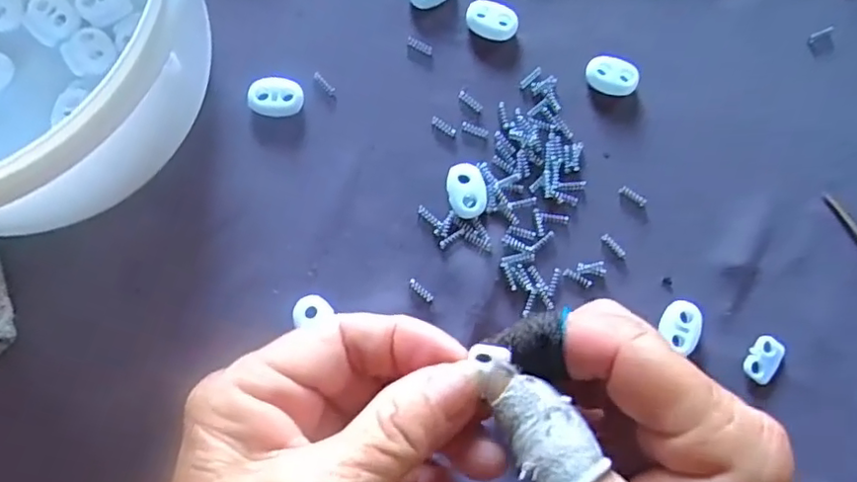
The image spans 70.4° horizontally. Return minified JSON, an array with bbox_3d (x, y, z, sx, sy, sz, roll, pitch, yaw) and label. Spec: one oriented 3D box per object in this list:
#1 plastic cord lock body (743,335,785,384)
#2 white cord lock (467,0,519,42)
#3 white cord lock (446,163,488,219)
[{"bbox_3d":[0.135,0.048,0.244,0.012,0.004,0.019,37,79,4],"label":"plastic cord lock body"},{"bbox_3d":[0.027,-0.095,0.262,0.022,0.005,0.015,19,78,0],"label":"white cord lock"},{"bbox_3d":[0.016,-0.021,0.249,0.015,0.004,0.023,-9,79,-5],"label":"white cord lock"}]

